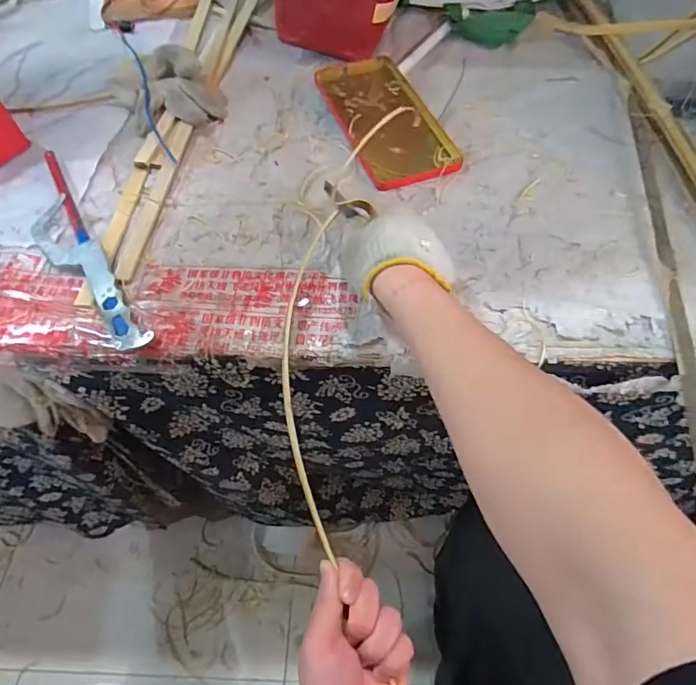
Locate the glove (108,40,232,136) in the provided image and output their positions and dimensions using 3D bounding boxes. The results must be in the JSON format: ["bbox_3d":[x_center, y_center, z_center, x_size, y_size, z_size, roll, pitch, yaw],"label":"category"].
[{"bbox_3d":[-0.244,-0.345,0.658,0.133,0.046,0.150,-23,58,-12],"label":"glove"}]

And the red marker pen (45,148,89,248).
[{"bbox_3d":[-0.314,-0.163,0.550,0.012,0.018,0.161,-26,59,-14],"label":"red marker pen"}]

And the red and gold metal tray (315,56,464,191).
[{"bbox_3d":[0.048,-0.287,0.624,0.113,0.017,0.240,-17,57,-9],"label":"red and gold metal tray"}]

